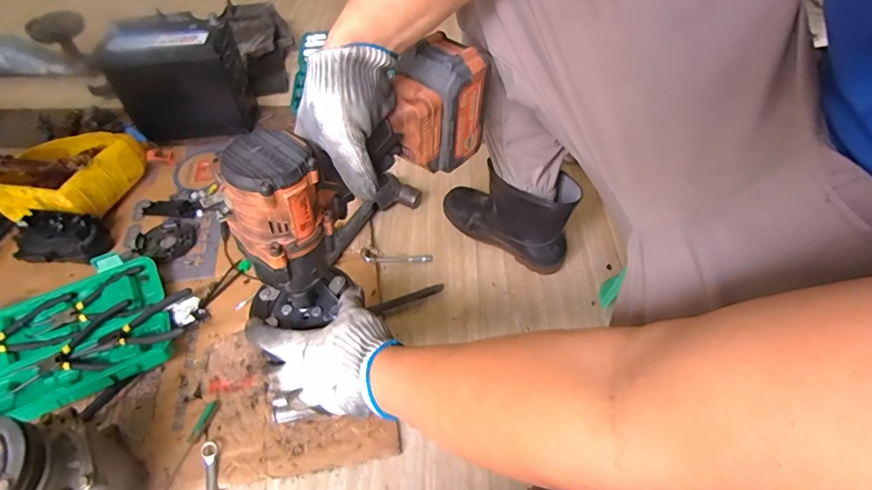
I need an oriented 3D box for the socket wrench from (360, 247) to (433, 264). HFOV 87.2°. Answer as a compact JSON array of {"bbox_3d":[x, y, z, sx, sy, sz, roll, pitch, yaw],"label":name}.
[{"bbox_3d":[-0.068,0.023,0.778,0.119,0.014,0.029,3,50,4],"label":"socket wrench"}]

